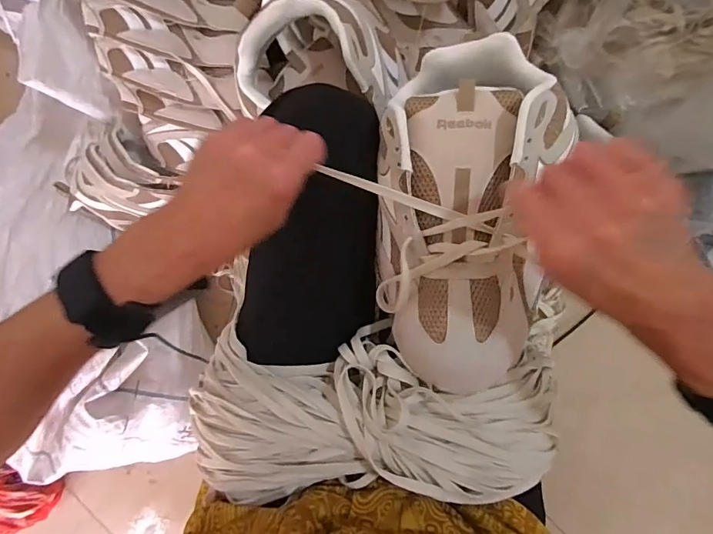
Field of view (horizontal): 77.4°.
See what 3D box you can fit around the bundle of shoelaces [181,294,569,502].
[{"bbox_3d":[0.021,0.115,0.369,0.299,0.086,0.133,-1,93,6],"label":"bundle of shoelaces"}]

